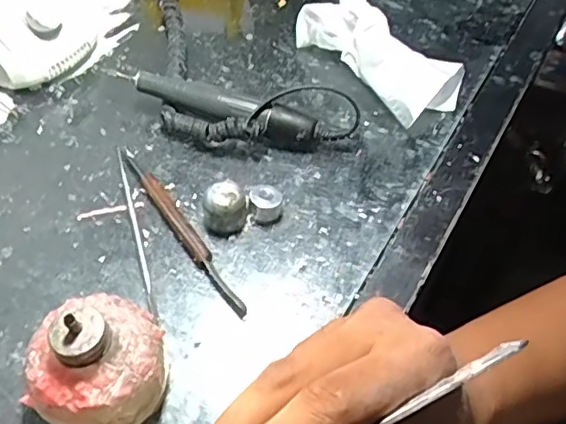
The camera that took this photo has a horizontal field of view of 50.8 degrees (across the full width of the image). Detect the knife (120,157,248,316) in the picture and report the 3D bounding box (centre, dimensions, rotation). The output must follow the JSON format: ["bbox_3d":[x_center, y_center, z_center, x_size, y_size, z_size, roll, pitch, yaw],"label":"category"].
[{"bbox_3d":[-0.072,0.010,0.426,0.016,0.011,0.162,-28,59,-21],"label":"knife"}]

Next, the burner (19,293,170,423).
[{"bbox_3d":[-0.102,0.083,0.330,0.068,0.073,0.071,1,53,-1],"label":"burner"}]

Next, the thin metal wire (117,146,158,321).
[{"bbox_3d":[-0.107,0.010,0.432,0.005,0.004,0.152,-14,55,-12],"label":"thin metal wire"}]

